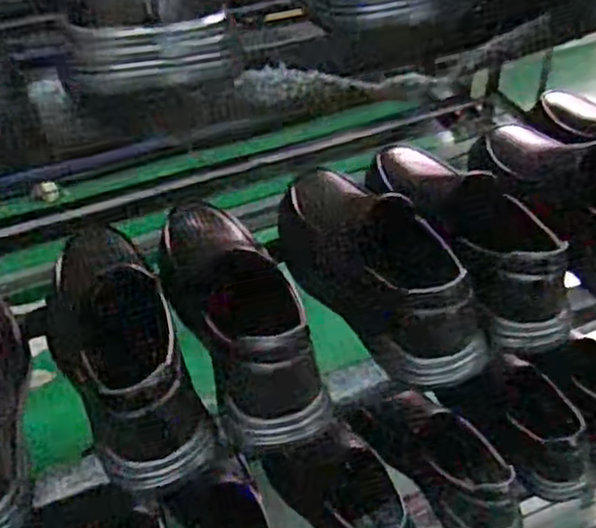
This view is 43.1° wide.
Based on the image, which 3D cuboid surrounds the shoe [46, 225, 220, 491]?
[{"bbox_3d":[-0.144,0.072,0.610,0.091,0.085,0.223,-17,43,-17],"label":"shoe"}]

